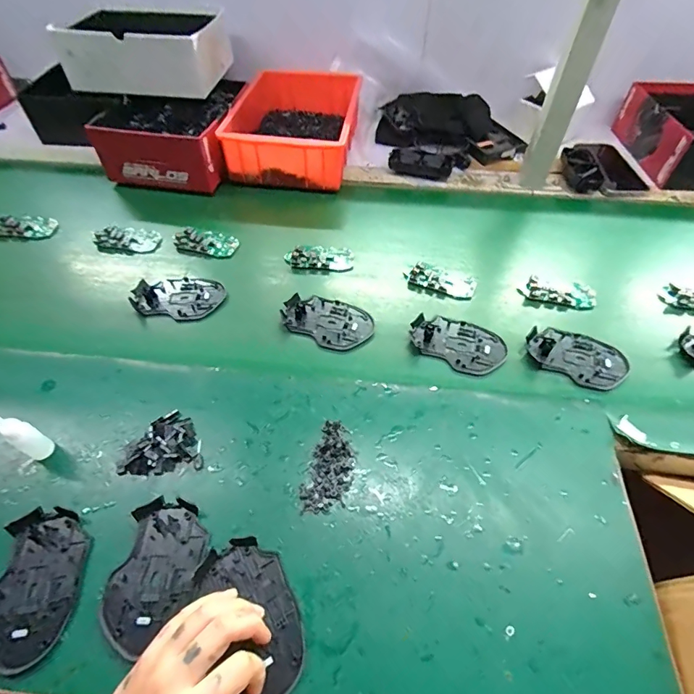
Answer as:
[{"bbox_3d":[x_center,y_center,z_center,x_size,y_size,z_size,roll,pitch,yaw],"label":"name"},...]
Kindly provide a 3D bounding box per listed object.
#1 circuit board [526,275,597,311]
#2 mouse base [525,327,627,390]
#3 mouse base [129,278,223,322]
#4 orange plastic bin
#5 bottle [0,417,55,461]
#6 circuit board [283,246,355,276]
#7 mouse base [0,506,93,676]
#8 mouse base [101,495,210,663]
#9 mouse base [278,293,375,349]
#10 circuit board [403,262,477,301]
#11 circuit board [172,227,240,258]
[{"bbox_3d":[0.289,-0.073,0.564,0.089,0.013,0.039,13,53,9],"label":"circuit board"},{"bbox_3d":[0.276,0.011,0.503,0.111,0.013,0.073,20,54,13],"label":"mouse base"},{"bbox_3d":[-0.225,-0.067,0.559,0.115,0.014,0.066,3,52,1],"label":"mouse base"},{"bbox_3d":[-0.087,-0.409,0.769,0.202,0.092,0.306,6,52,3],"label":"orange plastic bin"},{"bbox_3d":[-0.305,0.086,0.396,0.020,0.065,0.021,-27,57,-21],"label":"bottle"},{"bbox_3d":[-0.040,-0.127,0.603,0.096,0.015,0.048,-1,52,-2],"label":"circuit board"},{"bbox_3d":[-0.264,0.199,0.351,0.069,0.015,0.115,-3,52,-4],"label":"mouse base"},{"bbox_3d":[-0.163,0.192,0.358,0.071,0.017,0.113,8,52,4],"label":"mouse base"},{"bbox_3d":[-0.026,-0.034,0.534,0.116,0.010,0.073,15,53,10],"label":"mouse base"},{"bbox_3d":[0.130,-0.092,0.580,0.095,0.015,0.041,16,53,10],"label":"circuit board"},{"bbox_3d":[-0.211,-0.155,0.624,0.097,0.013,0.046,11,52,7],"label":"circuit board"}]

